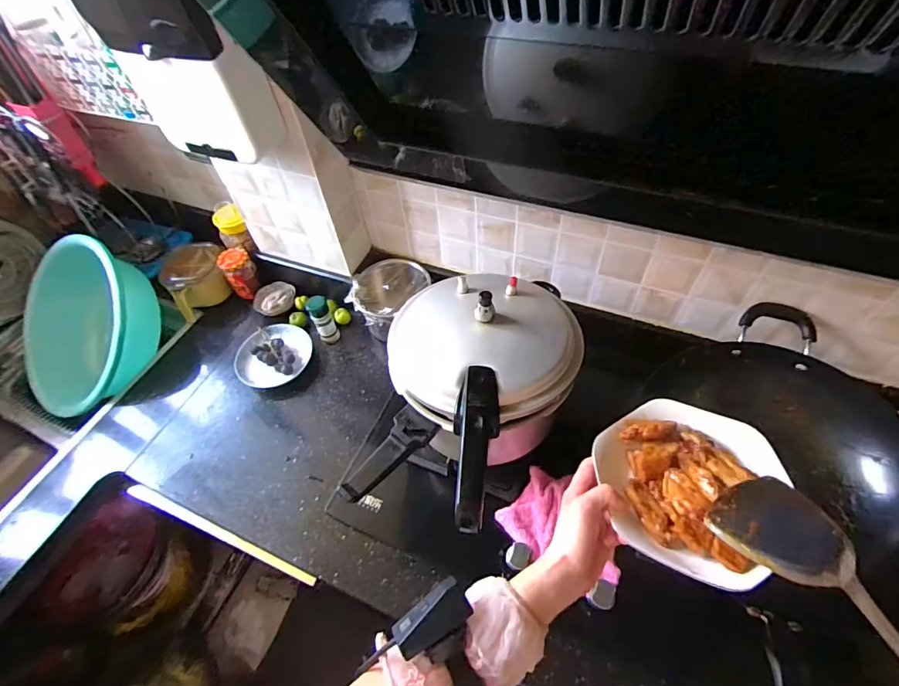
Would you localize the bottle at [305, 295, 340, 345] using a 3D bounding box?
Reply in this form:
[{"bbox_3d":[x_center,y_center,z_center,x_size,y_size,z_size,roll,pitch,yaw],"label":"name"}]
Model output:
[{"bbox_3d":[-0.267,-0.049,0.944,0.041,0.120,0.049,-19,55,-9],"label":"bottle"}]

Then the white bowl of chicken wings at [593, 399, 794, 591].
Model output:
[{"bbox_3d":[0.246,0.137,0.469,0.168,0.056,0.183,-2,54,3],"label":"white bowl of chicken wings"}]

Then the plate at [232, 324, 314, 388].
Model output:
[{"bbox_3d":[-0.368,0.030,0.946,0.155,0.056,0.139,-32,58,-18],"label":"plate"}]

